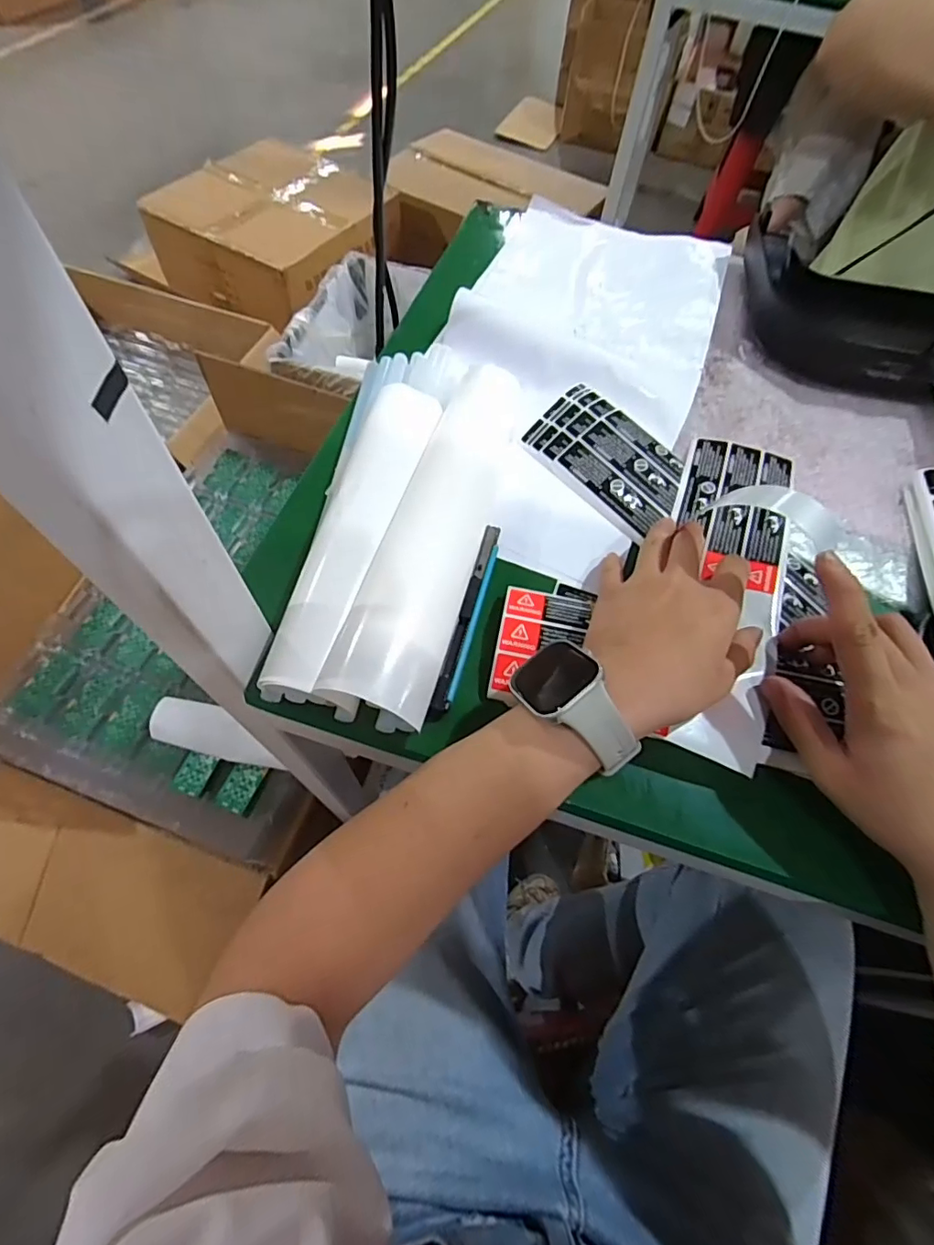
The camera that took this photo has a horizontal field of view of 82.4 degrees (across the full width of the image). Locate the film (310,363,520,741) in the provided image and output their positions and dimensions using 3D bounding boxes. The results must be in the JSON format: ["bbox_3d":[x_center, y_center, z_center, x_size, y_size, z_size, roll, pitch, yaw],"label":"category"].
[{"bbox_3d":[-0.012,-0.076,0.362,0.059,0.028,0.291,16,62,4],"label":"film"}]

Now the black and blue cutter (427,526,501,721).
[{"bbox_3d":[0.002,-0.006,0.338,0.012,0.010,0.142,15,62,4],"label":"black and blue cutter"}]

